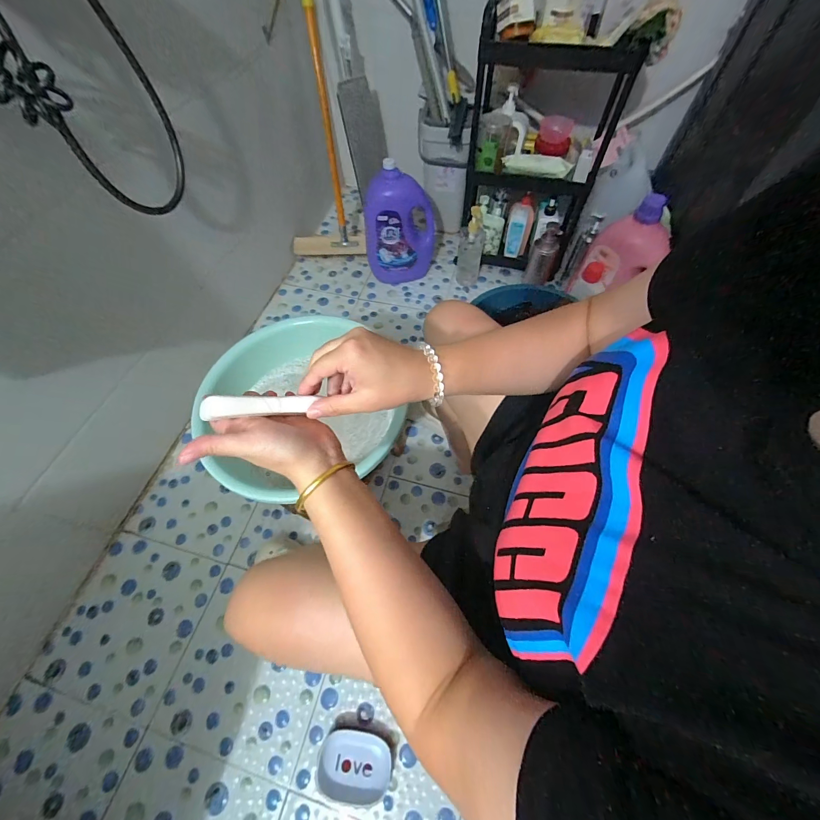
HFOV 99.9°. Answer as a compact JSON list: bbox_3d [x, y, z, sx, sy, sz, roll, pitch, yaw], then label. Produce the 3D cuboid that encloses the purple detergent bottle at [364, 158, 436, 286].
[{"bbox_3d":[-0.037,-0.599,1.127,0.229,0.378,0.115,-9,57,-1],"label":"purple detergent bottle"}]

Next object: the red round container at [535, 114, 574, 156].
[{"bbox_3d":[0.417,-0.786,0.990,0.097,0.061,0.112,16,62,10],"label":"red round container"}]

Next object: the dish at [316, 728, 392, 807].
[{"bbox_3d":[-0.097,0.635,0.620,0.127,0.046,0.092,5,61,4],"label":"dish"}]

